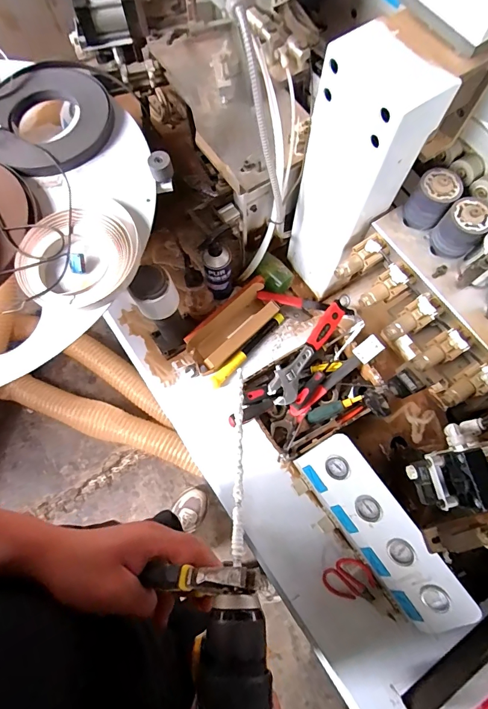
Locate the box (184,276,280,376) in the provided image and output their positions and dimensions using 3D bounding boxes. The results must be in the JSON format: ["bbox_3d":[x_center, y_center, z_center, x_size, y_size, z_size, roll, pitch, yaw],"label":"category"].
[{"bbox_3d":[-0.024,-0.068,0.904,0.249,0.064,0.103,-43,78,-12],"label":"box"}]

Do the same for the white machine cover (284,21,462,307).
[{"bbox_3d":[0.189,-0.302,0.704,0.113,0.491,0.156,-37,77,-11],"label":"white machine cover"}]

